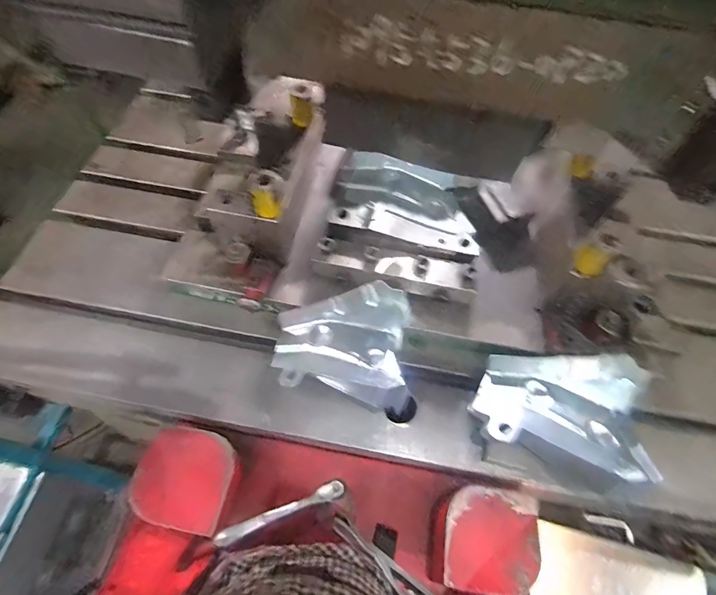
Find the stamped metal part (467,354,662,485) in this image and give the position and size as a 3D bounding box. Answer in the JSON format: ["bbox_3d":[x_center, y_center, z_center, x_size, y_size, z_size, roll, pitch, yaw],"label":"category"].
[{"bbox_3d":[0.276,0.160,0.554,0.216,0.079,0.175,9,77,22],"label":"stamped metal part"}]

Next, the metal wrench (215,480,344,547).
[{"bbox_3d":[-0.097,0.279,0.520,0.163,0.015,0.021,-15,61,-20],"label":"metal wrench"}]

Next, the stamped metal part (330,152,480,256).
[{"bbox_3d":[0.085,-0.165,0.677,0.248,0.045,0.163,11,59,2],"label":"stamped metal part"}]

